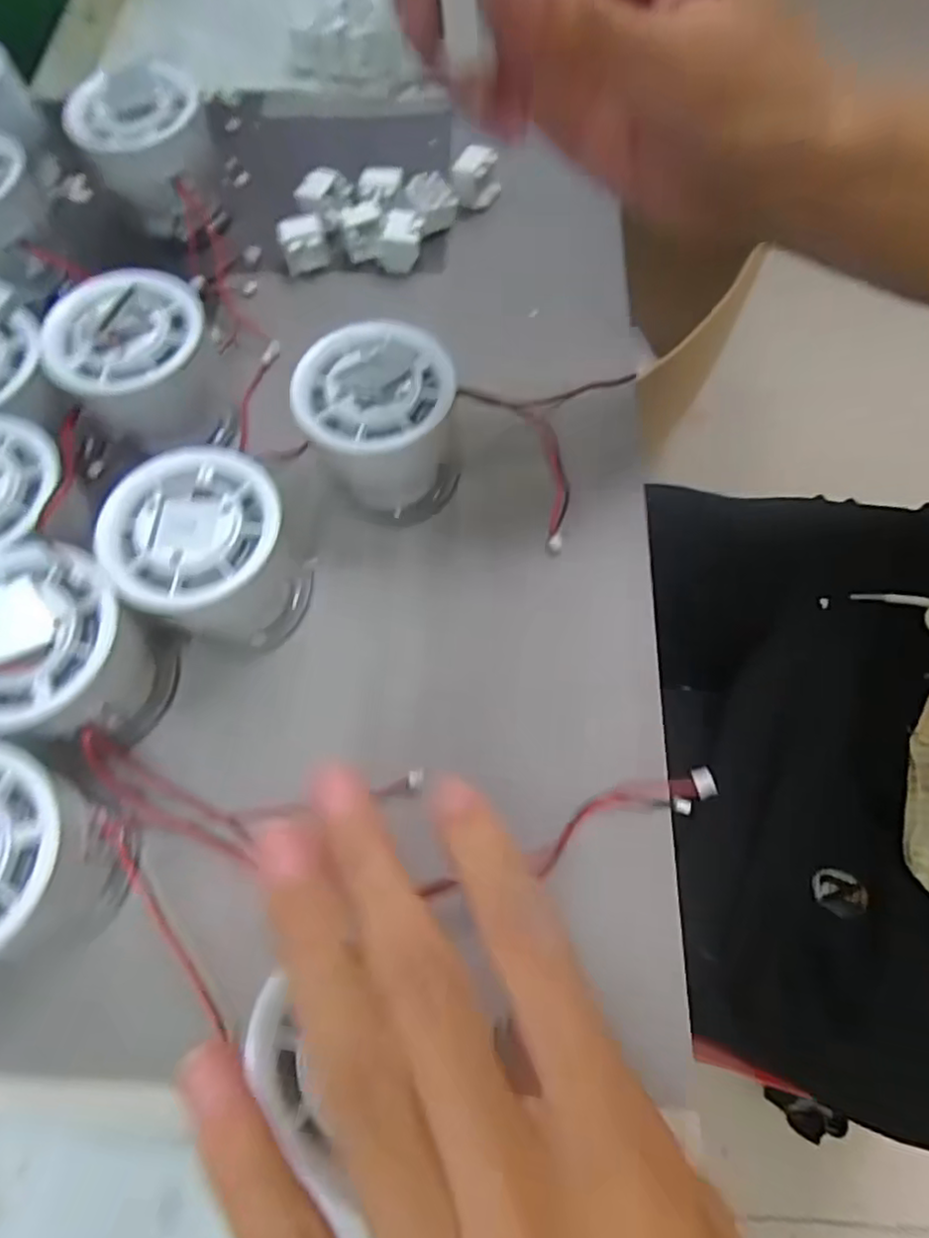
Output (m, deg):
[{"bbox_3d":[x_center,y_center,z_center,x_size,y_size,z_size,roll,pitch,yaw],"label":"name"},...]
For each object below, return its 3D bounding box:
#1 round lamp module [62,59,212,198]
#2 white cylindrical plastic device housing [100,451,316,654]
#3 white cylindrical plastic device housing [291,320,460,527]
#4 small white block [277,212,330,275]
[{"bbox_3d":[-0.147,-0.219,0.308,0.057,0.058,0.054,-1,67,2],"label":"round lamp module"},{"bbox_3d":[-0.088,-0.021,0.230,0.055,0.054,0.057,-1,67,2],"label":"white cylindrical plastic device housing"},{"bbox_3d":[-0.032,-0.072,0.250,0.055,0.056,0.055,-3,67,1],"label":"white cylindrical plastic device housing"},{"bbox_3d":[-0.078,-0.182,0.315,0.022,0.024,0.012,-16,67,-5],"label":"small white block"}]

